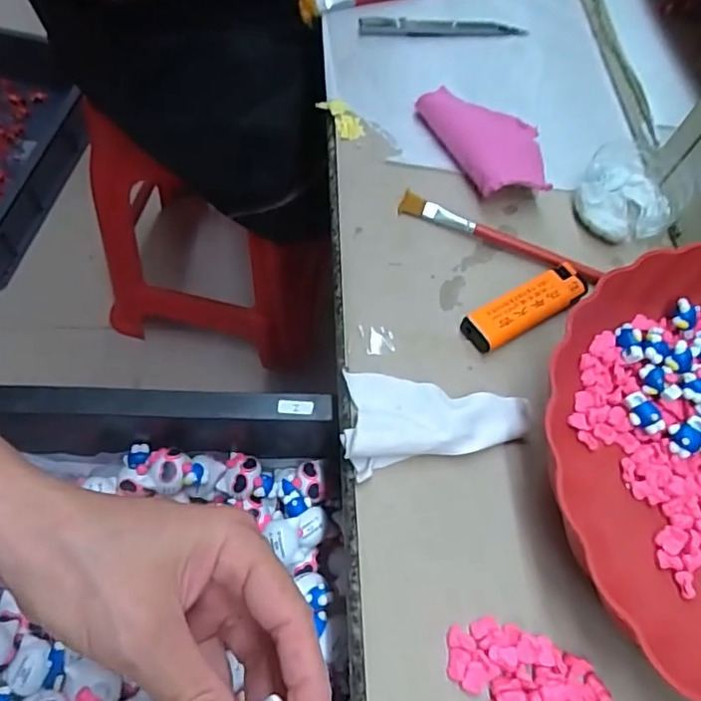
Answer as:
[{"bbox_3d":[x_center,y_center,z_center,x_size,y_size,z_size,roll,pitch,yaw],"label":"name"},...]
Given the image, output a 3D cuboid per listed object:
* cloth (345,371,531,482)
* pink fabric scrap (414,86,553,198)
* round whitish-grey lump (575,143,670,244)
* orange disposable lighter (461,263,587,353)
[{"bbox_3d":[0.044,0.035,0.285,0.093,0.019,0.053,4,61,-5],"label":"cloth"},{"bbox_3d":[0.093,-0.140,0.383,0.055,0.018,0.101,-21,66,-17],"label":"pink fabric scrap"},{"bbox_3d":[0.179,-0.101,0.370,0.056,0.026,0.059,0,60,0],"label":"round whitish-grey lump"},{"bbox_3d":[0.102,-0.027,0.325,0.081,0.012,0.025,-27,63,-14],"label":"orange disposable lighter"}]

